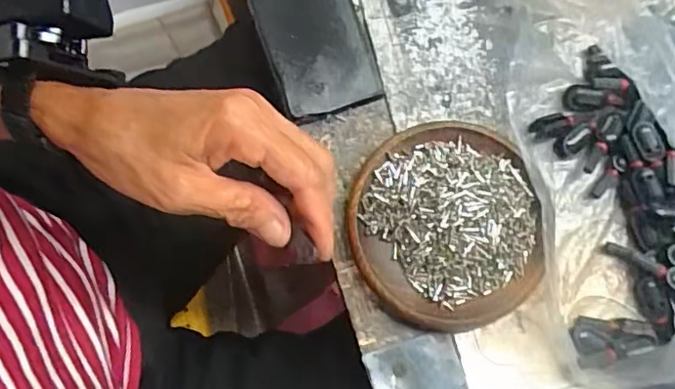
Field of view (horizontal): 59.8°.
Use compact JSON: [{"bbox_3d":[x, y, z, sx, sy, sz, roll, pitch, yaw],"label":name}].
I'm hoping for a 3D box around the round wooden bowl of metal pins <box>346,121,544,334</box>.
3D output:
[{"bbox_3d":[0.061,0.018,0.334,0.106,0.025,0.113,0,81,-2],"label":"round wooden bowl of metal pins"}]

